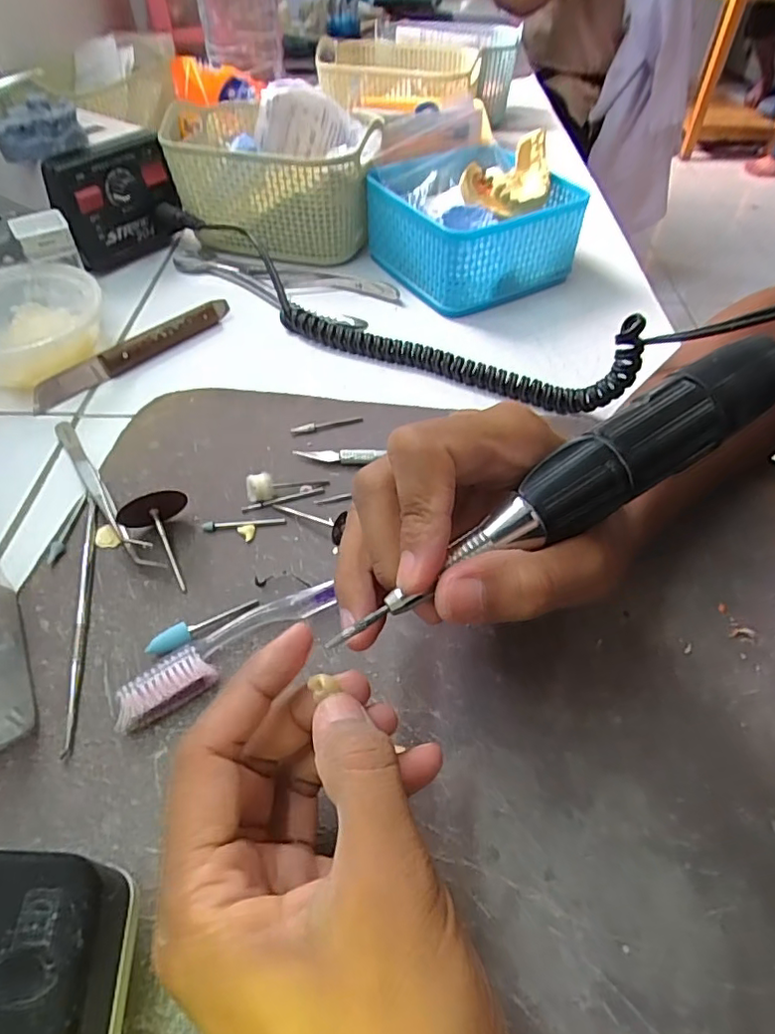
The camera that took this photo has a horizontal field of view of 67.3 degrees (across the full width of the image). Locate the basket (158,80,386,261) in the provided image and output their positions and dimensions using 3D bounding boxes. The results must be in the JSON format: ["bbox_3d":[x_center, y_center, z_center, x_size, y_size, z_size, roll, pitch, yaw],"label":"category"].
[{"bbox_3d":[-0.092,-0.284,0.493,0.168,0.092,0.120,11,50,9],"label":"basket"}]

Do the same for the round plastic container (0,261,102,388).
[{"bbox_3d":[-0.240,-0.124,0.390,0.099,0.048,0.102,0,49,0],"label":"round plastic container"}]

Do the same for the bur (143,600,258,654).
[{"bbox_3d":[-0.081,0.047,0.257,0.049,0.008,0.010,-32,56,-24],"label":"bur"}]

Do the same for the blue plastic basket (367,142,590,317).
[{"bbox_3d":[0.065,-0.230,0.463,0.140,0.069,0.127,-24,53,-20],"label":"blue plastic basket"}]

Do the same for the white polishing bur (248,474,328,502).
[{"bbox_3d":[-0.053,-0.018,0.310,0.042,0.013,0.011,-12,50,-10],"label":"white polishing bur"}]

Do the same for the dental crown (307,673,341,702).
[{"bbox_3d":[-0.019,0.051,0.177,0.010,0.005,0.006,-5,49,-4],"label":"dental crown"}]

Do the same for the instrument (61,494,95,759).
[{"bbox_3d":[-0.140,0.041,0.266,0.008,0.006,0.134,-10,50,-9],"label":"instrument"}]

